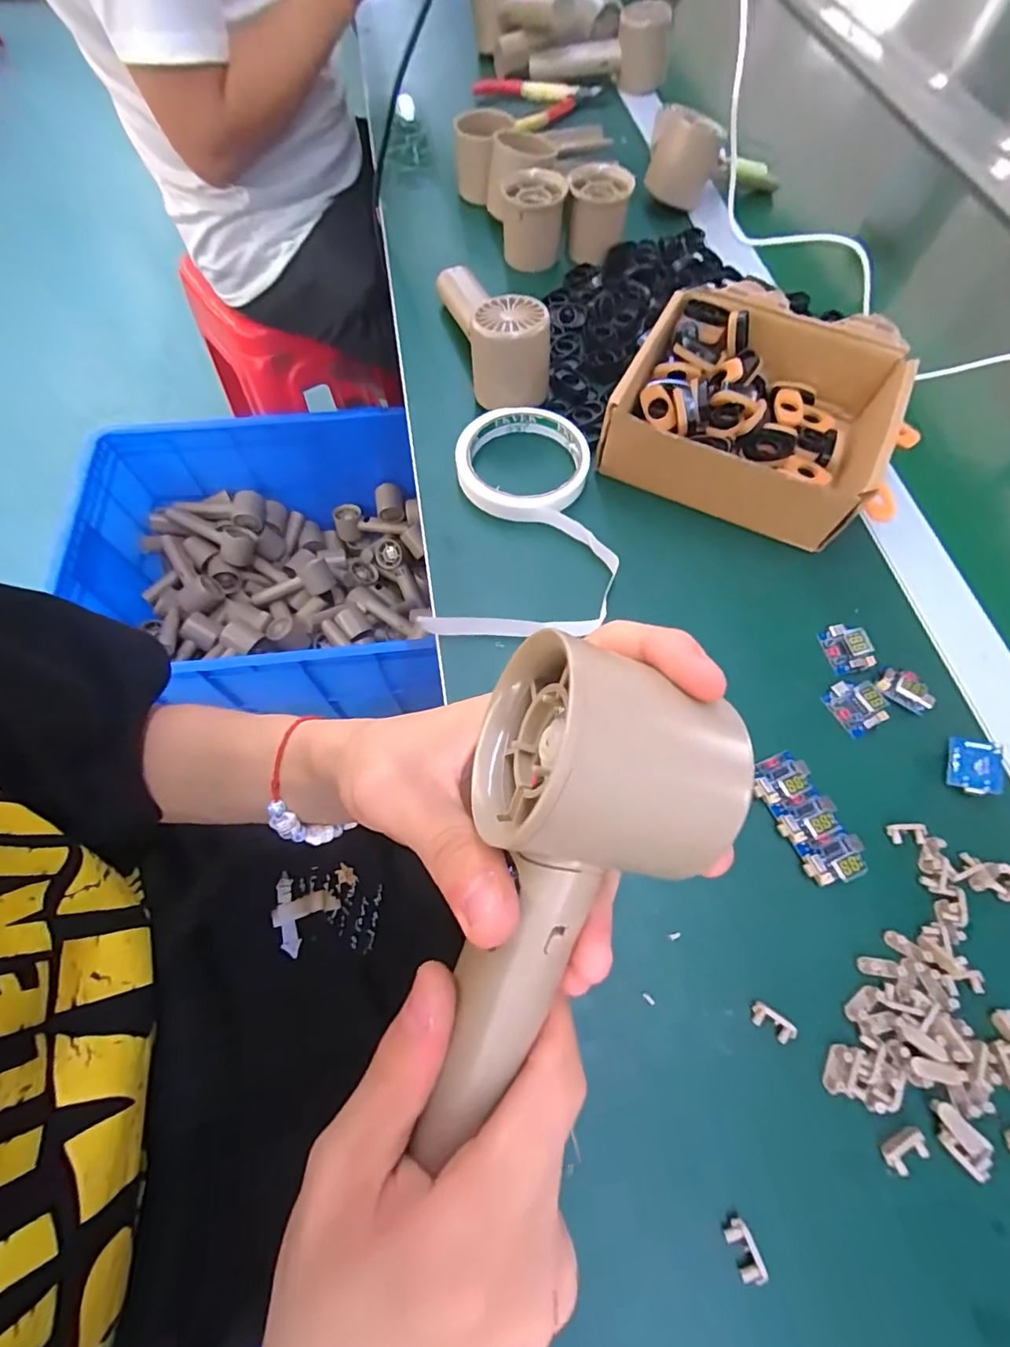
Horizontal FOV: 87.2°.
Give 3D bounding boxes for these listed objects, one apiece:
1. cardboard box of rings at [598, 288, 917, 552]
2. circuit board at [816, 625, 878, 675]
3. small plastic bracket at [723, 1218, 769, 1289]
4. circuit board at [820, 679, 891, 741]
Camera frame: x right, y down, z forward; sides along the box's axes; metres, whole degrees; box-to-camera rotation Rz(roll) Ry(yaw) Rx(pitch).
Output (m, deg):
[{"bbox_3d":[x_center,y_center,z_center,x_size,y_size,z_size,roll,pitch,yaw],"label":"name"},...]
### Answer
[{"bbox_3d":[0.170,-0.181,0.366,0.167,0.054,0.149,25,68,10],"label":"cardboard box of rings"},{"bbox_3d":[0.204,-0.016,0.315,0.020,0.016,0.030,-17,67,-8],"label":"circuit board"},{"bbox_3d":[0.094,0.228,0.209,0.010,0.008,0.018,-18,70,-9],"label":"small plastic bracket"},{"bbox_3d":[0.199,0.018,0.299,0.023,0.014,0.029,-25,69,-12],"label":"circuit board"}]

